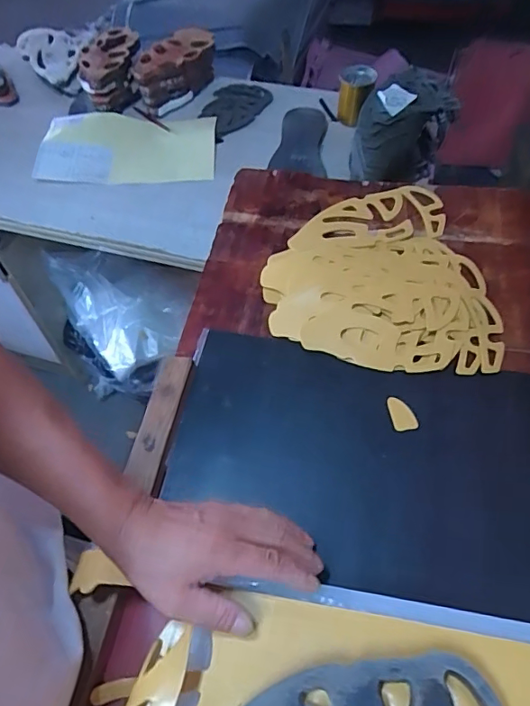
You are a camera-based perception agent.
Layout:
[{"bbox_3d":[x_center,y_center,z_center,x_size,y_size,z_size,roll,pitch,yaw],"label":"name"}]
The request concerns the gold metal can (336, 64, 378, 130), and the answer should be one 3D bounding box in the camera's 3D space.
[{"bbox_3d":[0.185,-0.533,1.036,0.074,0.096,0.074,-2,56,3],"label":"gold metal can"}]

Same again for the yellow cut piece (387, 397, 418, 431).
[{"bbox_3d":[0.145,0.063,0.536,0.024,0.011,0.040,-13,57,-5],"label":"yellow cut piece"}]

